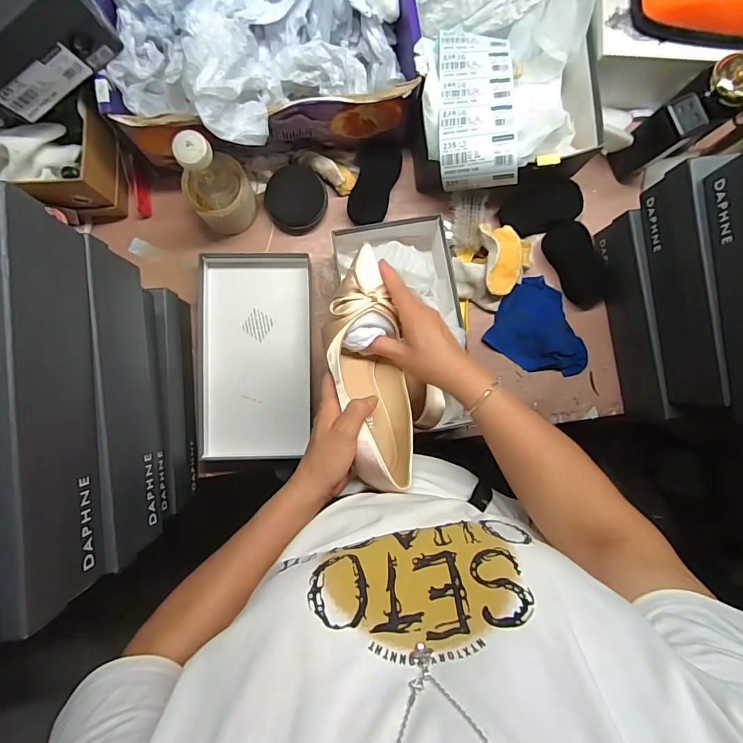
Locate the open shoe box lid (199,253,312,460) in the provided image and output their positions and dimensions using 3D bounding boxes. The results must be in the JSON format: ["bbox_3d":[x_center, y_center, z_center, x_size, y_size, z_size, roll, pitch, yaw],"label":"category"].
[{"bbox_3d":[-0.175,-0.026,0.653,0.164,0.025,0.312,0,88,-3],"label":"open shoe box lid"}]

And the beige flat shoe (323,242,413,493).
[{"bbox_3d":[-0.004,-0.004,0.451,0.077,0.064,0.249,-10,82,-3],"label":"beige flat shoe"}]

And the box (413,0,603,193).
[{"bbox_3d":[0.186,-0.503,0.627,0.258,0.121,0.476,-3,88,-3],"label":"box"}]

